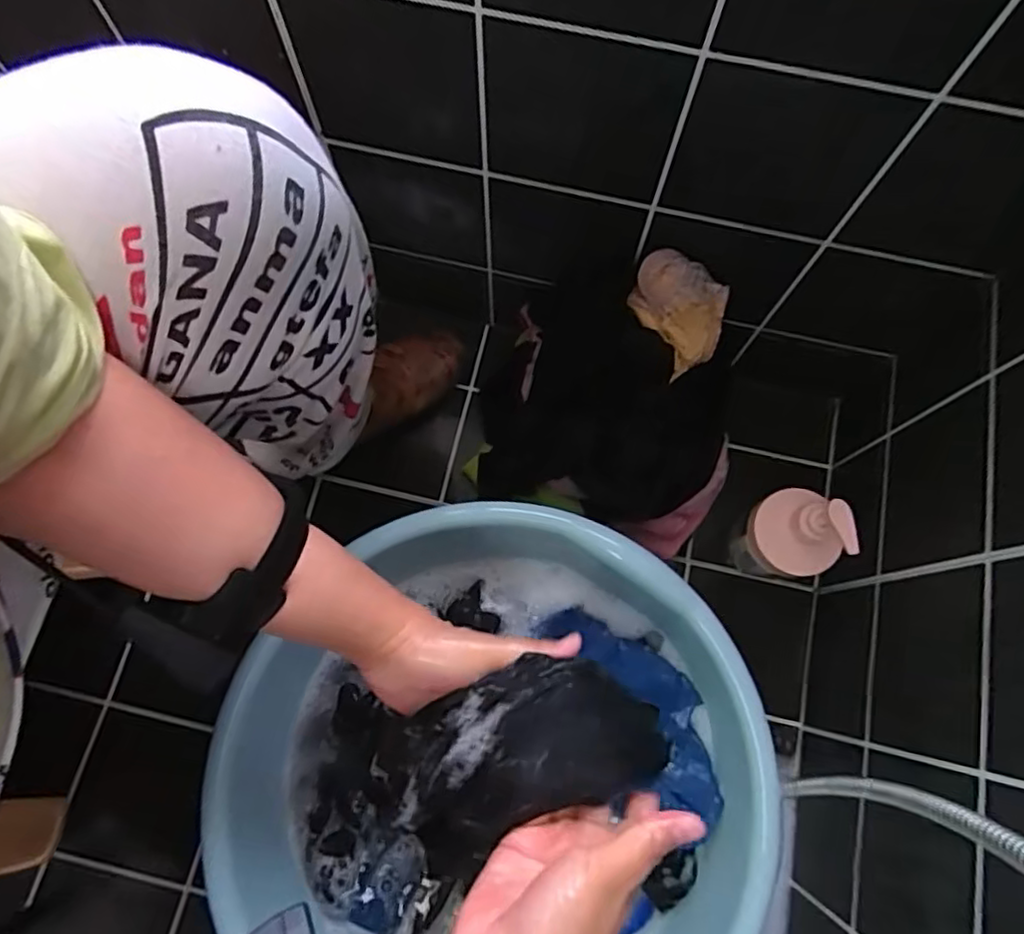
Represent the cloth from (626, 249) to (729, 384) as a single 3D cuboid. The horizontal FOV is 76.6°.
[{"bbox_3d":[0.157,-0.148,0.598,0.067,0.058,0.093,-36,78,-9],"label":"cloth"}]

